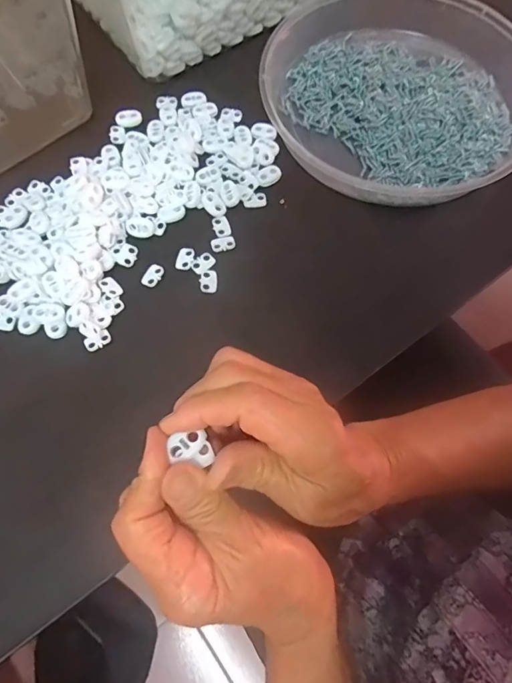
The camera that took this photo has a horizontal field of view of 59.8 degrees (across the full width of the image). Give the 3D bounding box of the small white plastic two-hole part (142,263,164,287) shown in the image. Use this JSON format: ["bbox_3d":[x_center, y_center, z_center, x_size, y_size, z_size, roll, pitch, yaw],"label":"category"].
[{"bbox_3d":[-0.078,-0.051,0.339,0.013,0.004,0.019,28,72,8],"label":"small white plastic two-hole part"}]

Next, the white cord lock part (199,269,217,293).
[{"bbox_3d":[-0.036,-0.046,0.339,0.013,0.004,0.019,-2,70,-2],"label":"white cord lock part"}]

